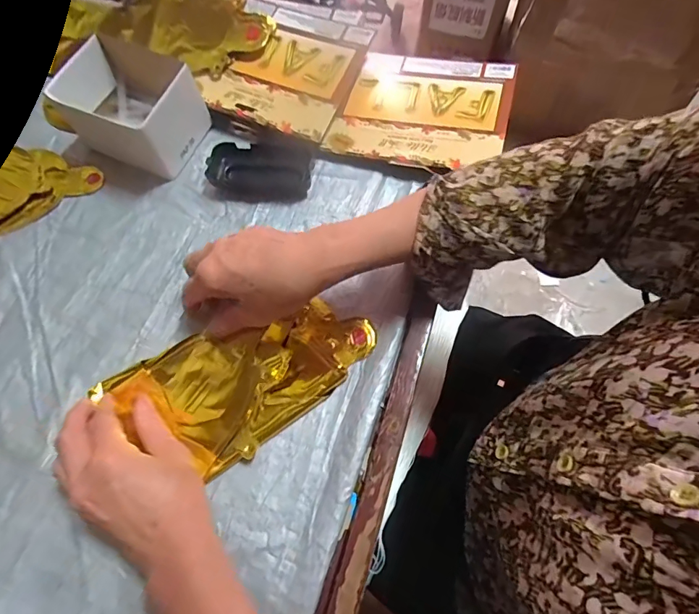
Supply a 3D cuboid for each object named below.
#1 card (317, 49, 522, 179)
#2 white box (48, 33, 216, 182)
[{"bbox_3d":[0.085,-0.228,0.477,0.180,0.013,0.167,16,69,14],"label":"card"},{"bbox_3d":[-0.233,-0.212,0.458,0.120,0.081,0.101,23,69,11],"label":"white box"}]

